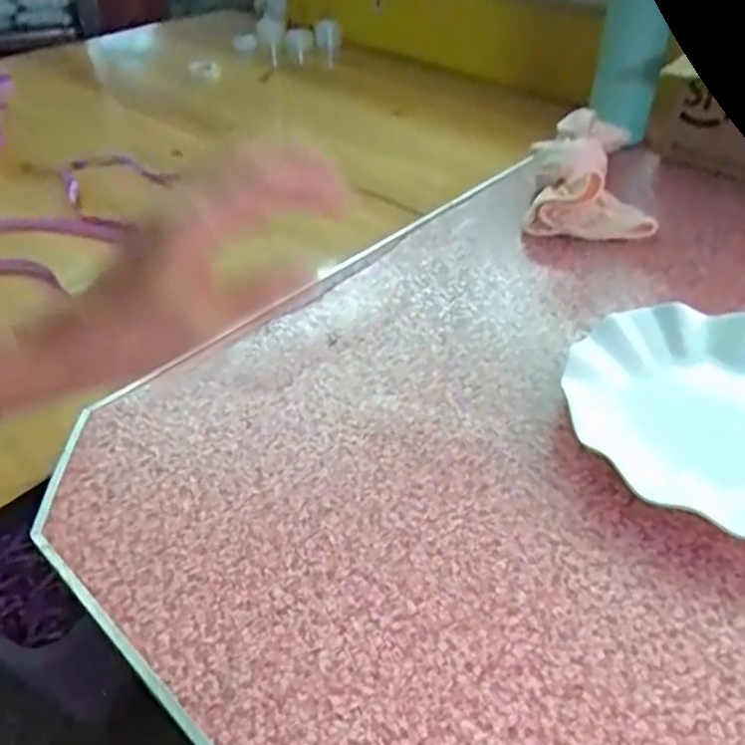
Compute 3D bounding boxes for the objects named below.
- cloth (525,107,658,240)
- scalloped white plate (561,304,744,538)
[{"bbox_3d":[0.193,-0.181,0.612,0.102,0.057,0.149,3,42,5],"label":"cloth"},{"bbox_3d":[0.212,0.022,0.408,0.179,0.026,0.162,8,42,10],"label":"scalloped white plate"}]

